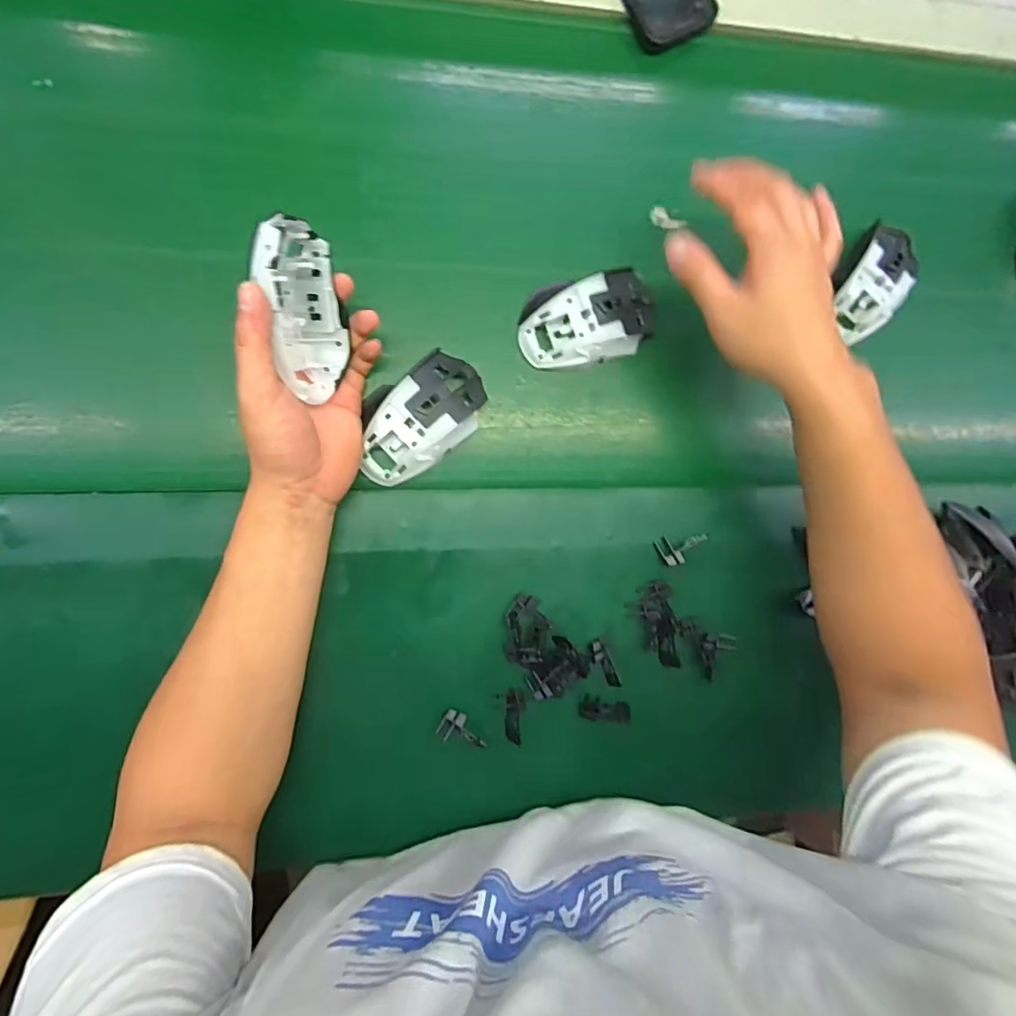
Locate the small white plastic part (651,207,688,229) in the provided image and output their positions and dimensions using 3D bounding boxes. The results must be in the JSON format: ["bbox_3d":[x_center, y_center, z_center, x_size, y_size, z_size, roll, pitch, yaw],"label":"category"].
[{"bbox_3d":[0.141,-0.254,0.487,0.032,0.006,0.015,25,87,-8],"label":"small white plastic part"}]

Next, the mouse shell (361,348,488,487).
[{"bbox_3d":[-0.070,-0.071,0.436,0.115,0.031,0.067,-38,95,-6],"label":"mouse shell"}]

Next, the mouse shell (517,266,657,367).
[{"bbox_3d":[0.070,-0.157,0.458,0.118,0.029,0.067,-18,93,-8],"label":"mouse shell"}]

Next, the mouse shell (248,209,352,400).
[{"bbox_3d":[-0.145,-0.132,0.372,0.028,0.067,0.111,7,117,19],"label":"mouse shell"}]

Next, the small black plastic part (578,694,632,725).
[{"bbox_3d":[0.084,0.174,0.471,0.045,0.011,0.021,16,88,-8],"label":"small black plastic part"}]

